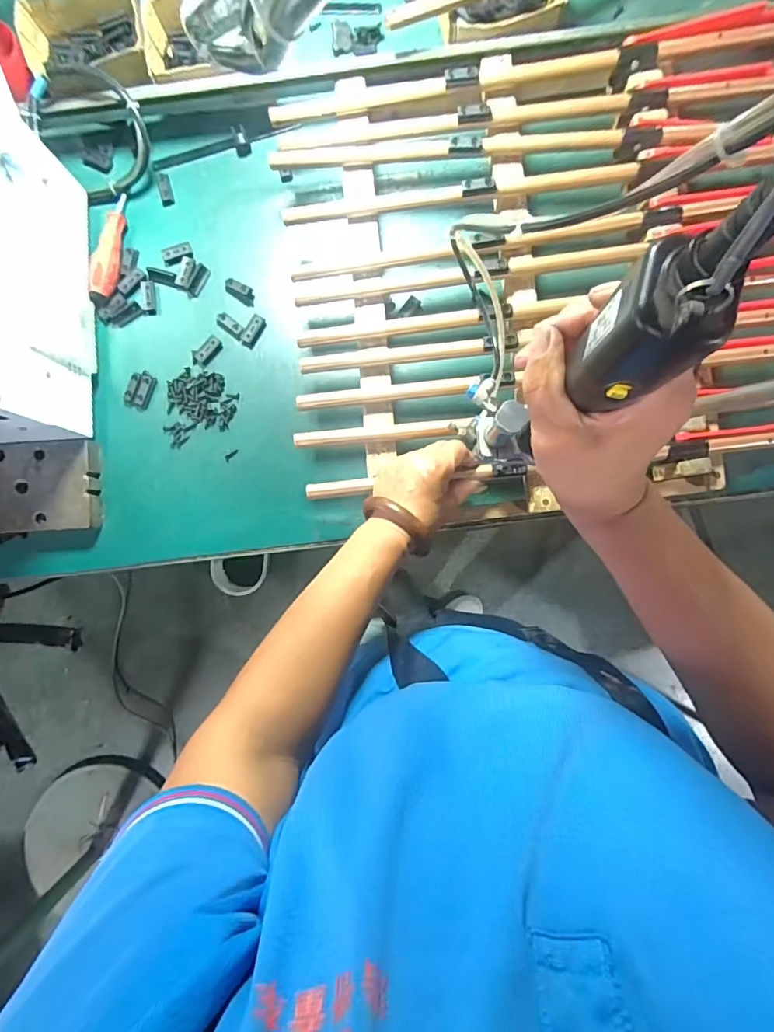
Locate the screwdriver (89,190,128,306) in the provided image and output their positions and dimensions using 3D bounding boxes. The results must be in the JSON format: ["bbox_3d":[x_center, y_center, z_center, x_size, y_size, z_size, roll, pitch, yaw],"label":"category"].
[{"bbox_3d":[-0.325,-0.315,0.584,0.028,0.022,0.133,6,87,1],"label":"screwdriver"}]

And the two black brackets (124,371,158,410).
[{"bbox_3d":[-0.291,-0.149,0.587,0.031,0.005,0.044,16,87,2],"label":"two black brackets"}]

